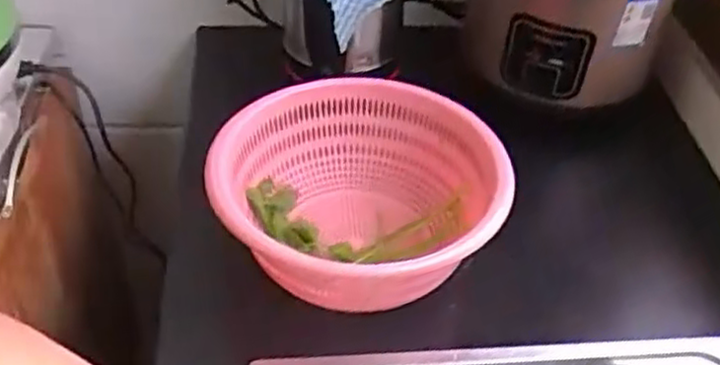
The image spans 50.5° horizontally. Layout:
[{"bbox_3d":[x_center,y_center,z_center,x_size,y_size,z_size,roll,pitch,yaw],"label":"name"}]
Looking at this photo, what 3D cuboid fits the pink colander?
[{"bbox_3d":[-0.001,0.024,0.696,0.234,0.135,0.224,2,43,-2],"label":"pink colander"}]

